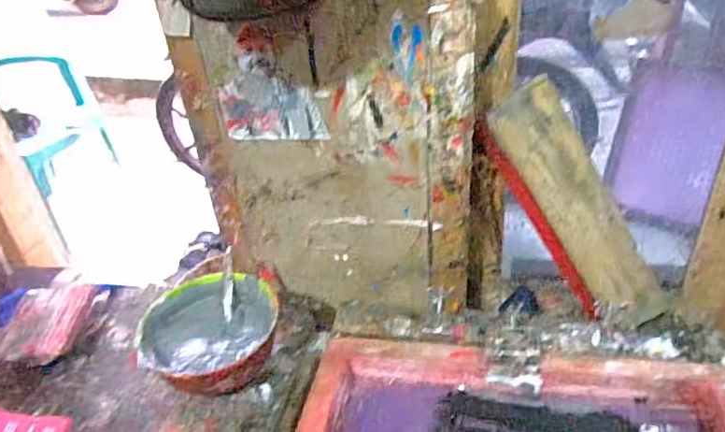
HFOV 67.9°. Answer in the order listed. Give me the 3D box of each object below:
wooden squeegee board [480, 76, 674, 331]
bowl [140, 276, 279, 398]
[{"bbox_3d":[0.316,0.006,0.784,0.121,0.425,0.045,-34,17,-1],"label":"wooden squeegee board"},{"bbox_3d":[-0.190,0.158,0.691,0.166,0.089,0.175,-4,32,2],"label":"bowl"}]

